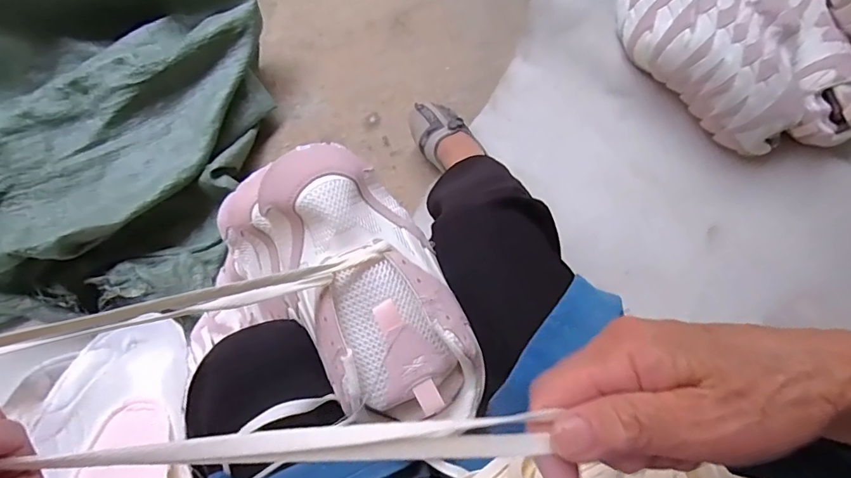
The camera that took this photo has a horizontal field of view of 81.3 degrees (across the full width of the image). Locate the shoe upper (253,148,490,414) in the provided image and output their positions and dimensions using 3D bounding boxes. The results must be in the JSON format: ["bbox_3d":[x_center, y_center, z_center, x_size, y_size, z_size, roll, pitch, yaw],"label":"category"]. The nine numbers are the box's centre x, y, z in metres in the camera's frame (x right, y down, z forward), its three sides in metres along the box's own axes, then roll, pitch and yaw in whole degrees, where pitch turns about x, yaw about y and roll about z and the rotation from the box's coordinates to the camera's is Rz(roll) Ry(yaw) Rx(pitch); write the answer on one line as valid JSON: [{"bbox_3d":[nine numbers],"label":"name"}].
[{"bbox_3d":[-0.038,0.038,0.360,0.112,0.078,0.233,-30,88,-9],"label":"shoe upper"}]

